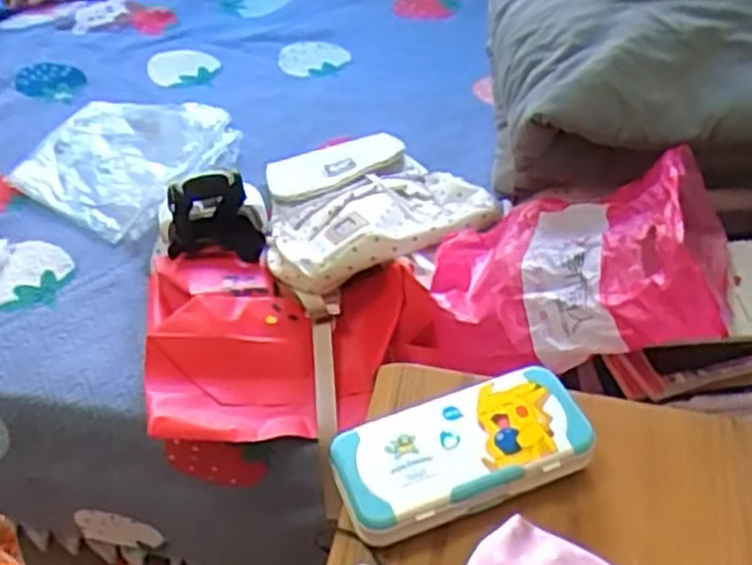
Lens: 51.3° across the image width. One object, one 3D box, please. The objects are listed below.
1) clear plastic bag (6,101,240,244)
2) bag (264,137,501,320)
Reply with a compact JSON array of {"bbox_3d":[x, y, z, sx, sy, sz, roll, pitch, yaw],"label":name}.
[{"bbox_3d":[-0.423,-0.227,1.341,0.299,0.097,0.316,21,50,19],"label":"clear plastic bag"},{"bbox_3d":[-0.029,-0.127,1.194,0.314,0.113,0.361,-18,49,-17],"label":"bag"}]

